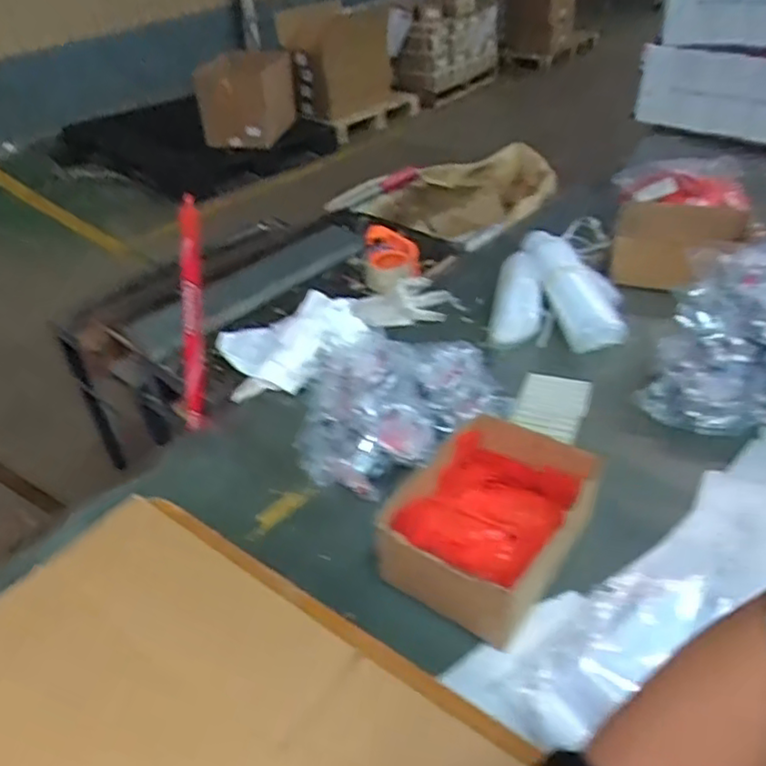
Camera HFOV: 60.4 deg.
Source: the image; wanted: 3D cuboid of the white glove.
[{"bbox_3d":[0.036,-0.133,1.071,0.178,0.030,0.110,-11,39,-8],"label":"white glove"}]

